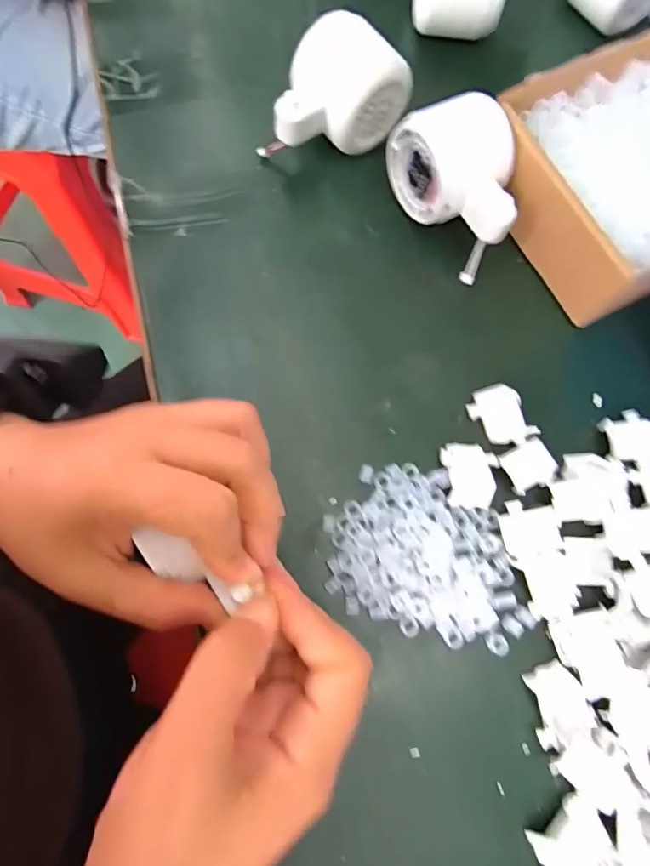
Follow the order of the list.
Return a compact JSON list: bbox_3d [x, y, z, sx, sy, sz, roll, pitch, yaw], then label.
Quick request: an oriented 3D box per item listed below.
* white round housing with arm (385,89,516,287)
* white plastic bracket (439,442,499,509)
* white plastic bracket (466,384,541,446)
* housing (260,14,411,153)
[{"bbox_3d":[0.083,-0.151,0.293,0.054,0.058,0.087,-34,78,-9],"label":"white round housing with arm"},{"bbox_3d":[0.078,0.023,0.267,0.030,0.004,0.034,6,76,1],"label":"white plastic bracket"},{"bbox_3d":[0.098,-0.010,0.274,0.028,0.007,0.035,-14,76,-4],"label":"white plastic bracket"},{"bbox_3d":[0.002,-0.204,0.301,0.084,0.054,0.050,-29,78,-8],"label":"housing"}]

